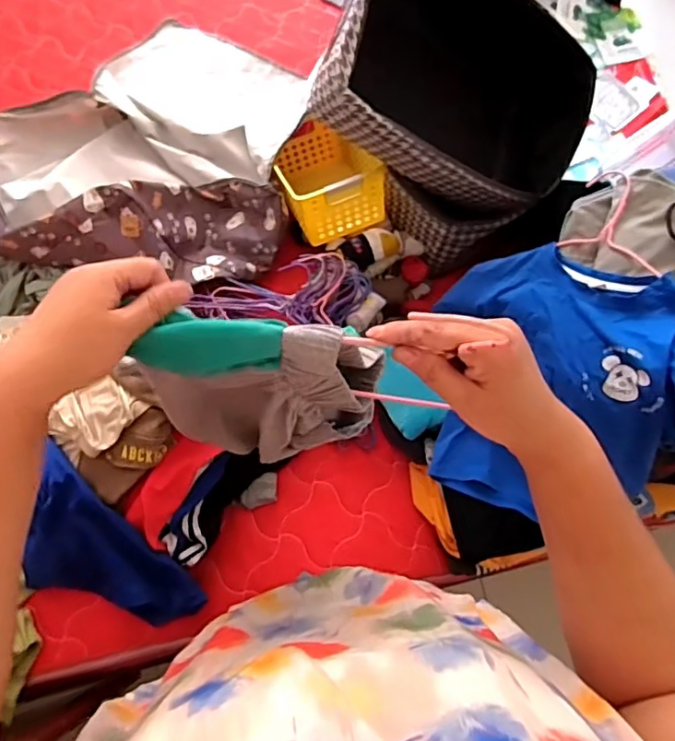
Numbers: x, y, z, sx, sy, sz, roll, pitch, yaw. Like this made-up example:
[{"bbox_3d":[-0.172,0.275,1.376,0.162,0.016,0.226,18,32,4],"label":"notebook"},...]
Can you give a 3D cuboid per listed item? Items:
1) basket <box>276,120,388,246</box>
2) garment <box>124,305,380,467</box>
[{"bbox_3d":[-0.024,-0.380,1.132,0.188,0.143,0.261,-15,42,-6],"label":"basket"},{"bbox_3d":[-0.058,0.022,0.482,0.190,0.258,0.067,-5,75,-3],"label":"garment"}]

